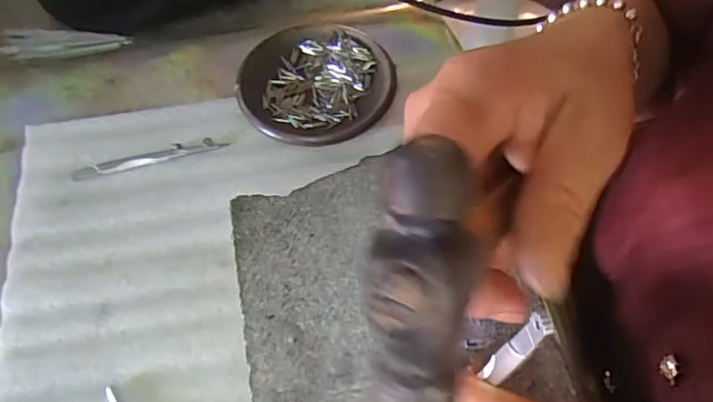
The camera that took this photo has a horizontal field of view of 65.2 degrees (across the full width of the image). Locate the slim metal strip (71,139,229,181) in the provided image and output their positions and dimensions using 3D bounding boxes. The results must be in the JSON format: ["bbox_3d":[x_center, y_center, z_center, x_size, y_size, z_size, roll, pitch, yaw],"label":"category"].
[{"bbox_3d":[-0.146,-0.031,0.391,0.104,0.004,0.012,-14,61,-7],"label":"slim metal strip"}]

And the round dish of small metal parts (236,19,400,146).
[{"bbox_3d":[-0.029,-0.089,0.414,0.110,0.015,0.115,-1,60,1],"label":"round dish of small metal parts"}]

